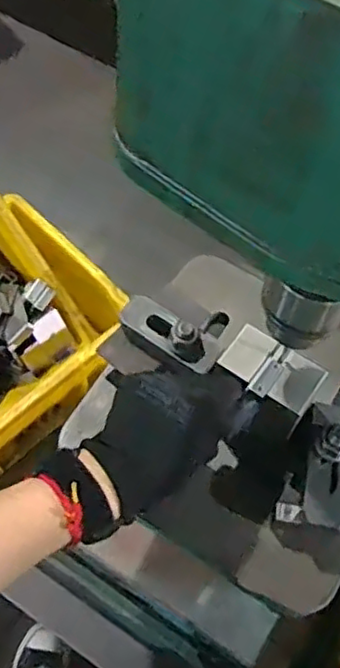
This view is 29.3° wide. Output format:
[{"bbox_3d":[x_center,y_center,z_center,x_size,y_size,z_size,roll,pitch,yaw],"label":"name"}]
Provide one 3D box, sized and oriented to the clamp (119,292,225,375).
[{"bbox_3d":[0.000,-0.004,0.539,0.094,0.029,0.038,33,65,29],"label":"clamp"}]

